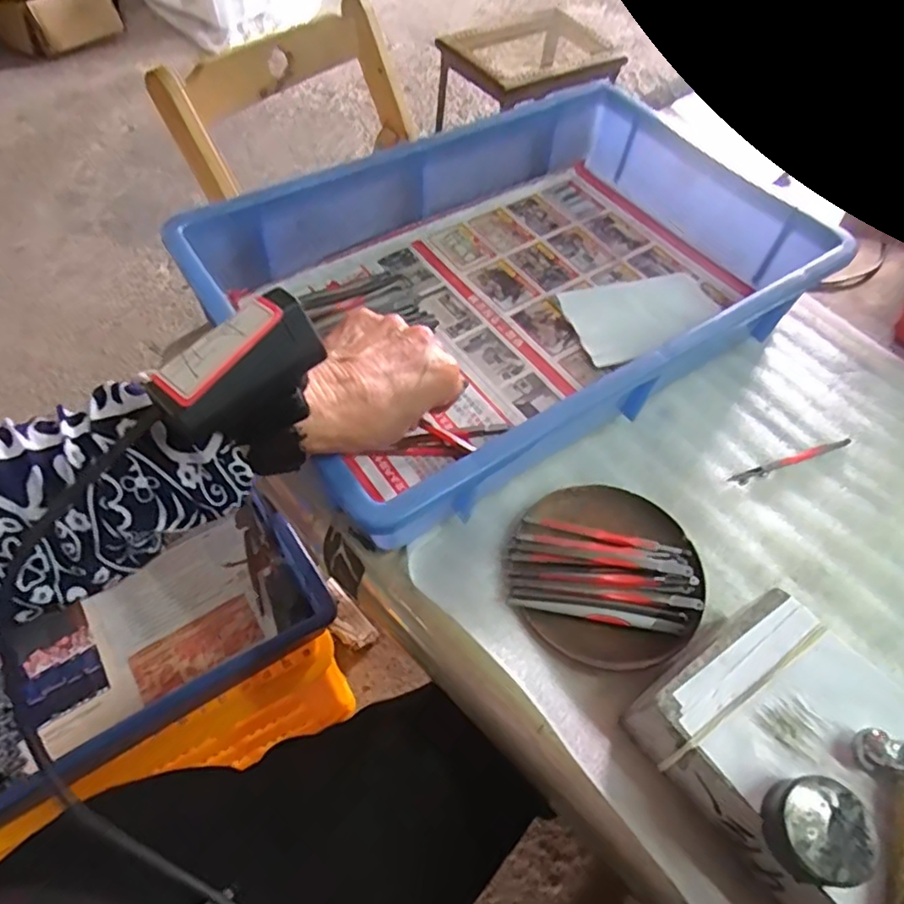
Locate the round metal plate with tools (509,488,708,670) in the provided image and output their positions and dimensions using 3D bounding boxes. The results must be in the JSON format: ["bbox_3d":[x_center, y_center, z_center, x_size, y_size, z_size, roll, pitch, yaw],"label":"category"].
[{"bbox_3d":[0.092,0.070,0.370,0.110,0.021,0.111,2,56,-3],"label":"round metal plate with tools"}]

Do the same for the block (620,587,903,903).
[{"bbox_3d":[0.170,0.157,0.294,0.106,0.063,0.143,-30,63,-22],"label":"block"}]

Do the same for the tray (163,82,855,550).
[{"bbox_3d":[0.050,-0.132,0.464,0.414,0.077,0.273,-29,63,-22],"label":"tray"}]

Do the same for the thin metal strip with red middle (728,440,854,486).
[{"bbox_3d":[0.236,0.006,0.429,0.102,0.005,0.008,-17,59,-15],"label":"thin metal strip with red middle"}]

